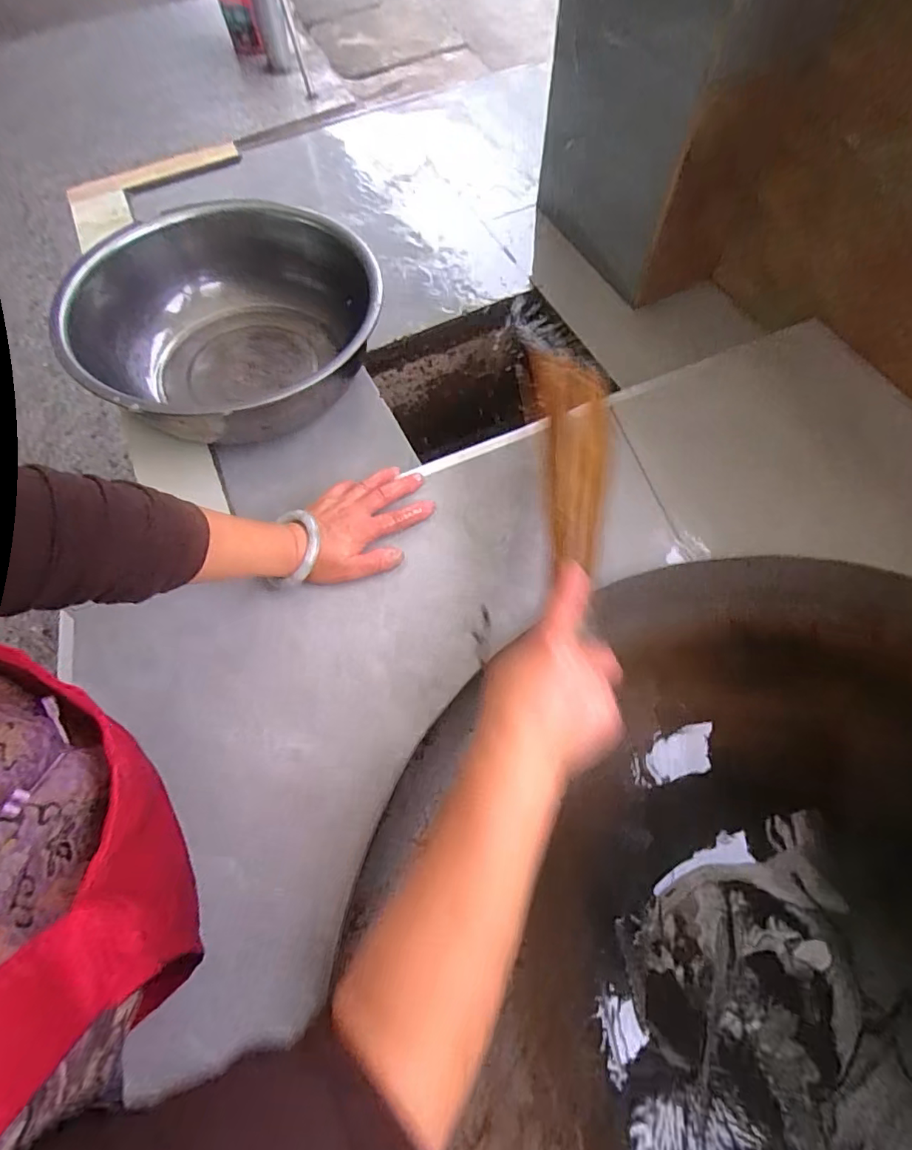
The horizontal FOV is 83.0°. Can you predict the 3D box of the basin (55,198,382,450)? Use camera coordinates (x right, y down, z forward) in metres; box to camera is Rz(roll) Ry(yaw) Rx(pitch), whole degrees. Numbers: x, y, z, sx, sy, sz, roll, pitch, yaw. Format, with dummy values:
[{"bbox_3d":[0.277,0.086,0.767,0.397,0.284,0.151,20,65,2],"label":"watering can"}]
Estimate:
[{"bbox_3d":[-0.274,-0.318,0.652,0.331,0.137,0.353,-13,66,-4],"label":"basin"}]

